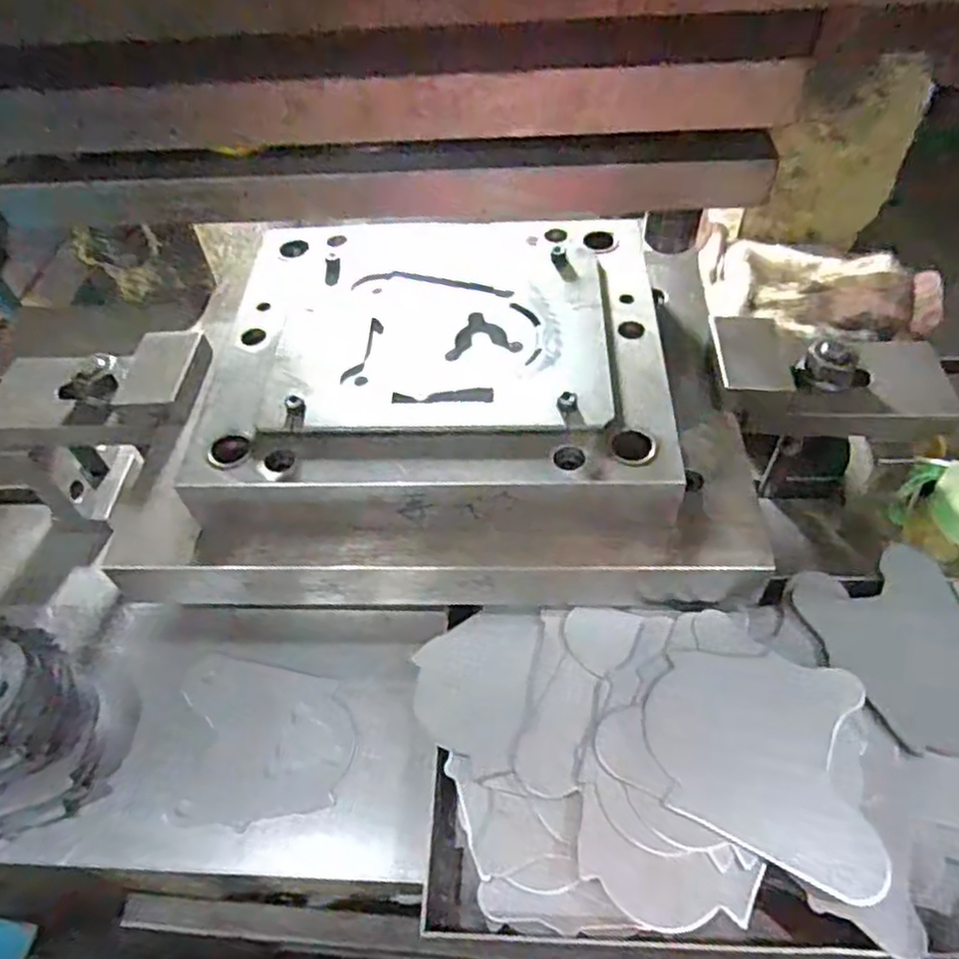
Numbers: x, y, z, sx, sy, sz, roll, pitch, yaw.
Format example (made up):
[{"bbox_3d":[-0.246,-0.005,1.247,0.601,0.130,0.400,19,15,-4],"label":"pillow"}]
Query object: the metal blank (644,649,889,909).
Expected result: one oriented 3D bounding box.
[{"bbox_3d":[0.171,0.174,0.437,0.127,0.007,0.130,2,63,4],"label":"metal blank"}]

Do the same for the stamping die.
[{"bbox_3d":[-0.029,-0.055,0.550,0.428,0.115,0.305,-2,51,2],"label":"stamping die"}]

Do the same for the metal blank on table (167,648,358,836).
[{"bbox_3d":[-0.166,0.200,0.551,0.135,0.010,0.122,3,53,3],"label":"metal blank on table"}]

